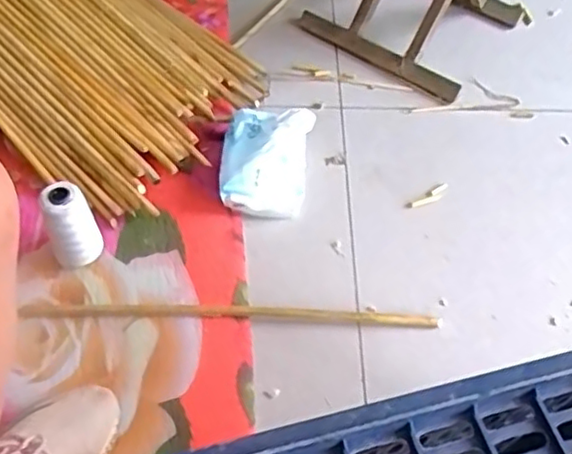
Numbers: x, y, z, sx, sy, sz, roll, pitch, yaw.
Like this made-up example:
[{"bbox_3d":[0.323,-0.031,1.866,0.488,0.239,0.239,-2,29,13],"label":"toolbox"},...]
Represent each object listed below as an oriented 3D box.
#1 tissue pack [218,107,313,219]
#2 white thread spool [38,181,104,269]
[{"bbox_3d":[-0.026,-0.082,0.831,0.111,0.064,0.136,5,57,1],"label":"tissue pack"},{"bbox_3d":[-0.242,0.003,0.733,0.054,0.116,0.048,-27,62,-18],"label":"white thread spool"}]

